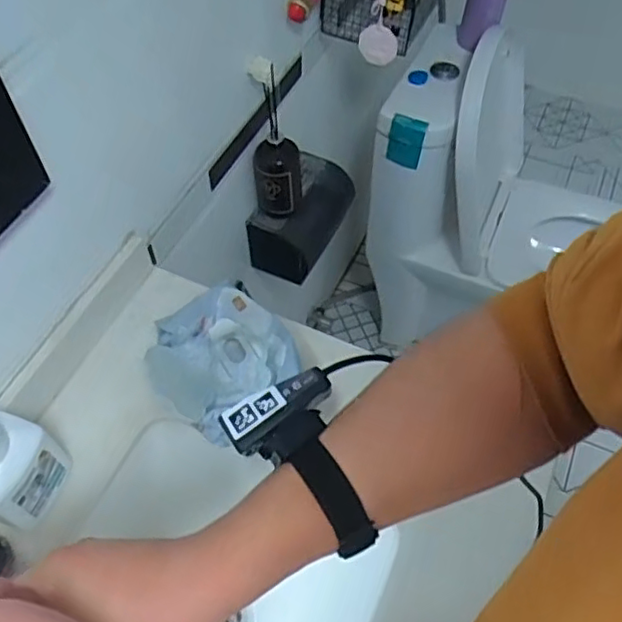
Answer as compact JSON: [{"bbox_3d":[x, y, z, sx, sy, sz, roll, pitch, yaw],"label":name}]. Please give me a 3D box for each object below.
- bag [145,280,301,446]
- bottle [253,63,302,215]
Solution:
[{"bbox_3d":[-0.101,0.055,0.730,0.171,0.058,0.156,40,65,23],"label":"bag"},{"bbox_3d":[-0.054,-0.251,1.009,0.078,0.243,0.059,9,57,6],"label":"bottle"}]

